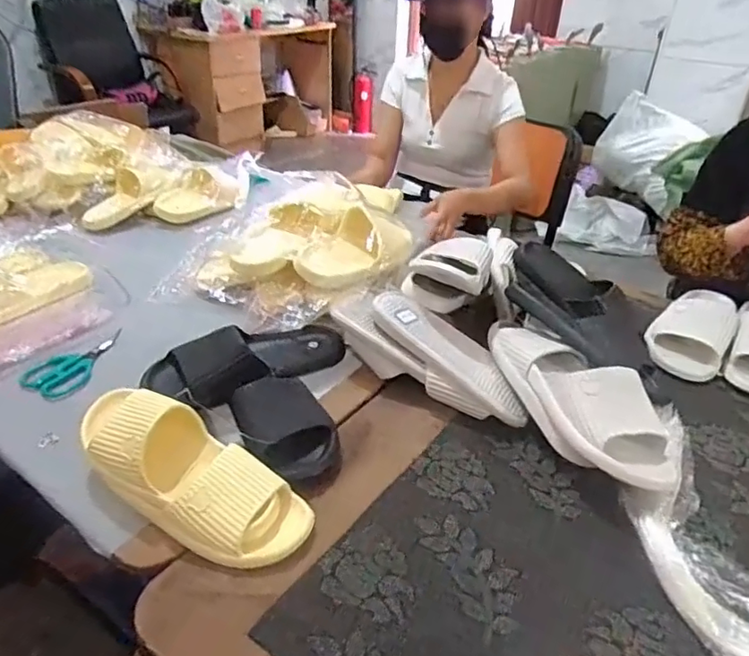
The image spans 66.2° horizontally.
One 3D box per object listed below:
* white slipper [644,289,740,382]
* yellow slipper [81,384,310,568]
[{"bbox_3d":[0.514,-0.001,0.922,0.113,0.061,0.221,25,39,30],"label":"white slipper"},{"bbox_3d":[-0.195,0.147,0.595,0.276,0.077,0.102,30,39,10],"label":"yellow slipper"}]

